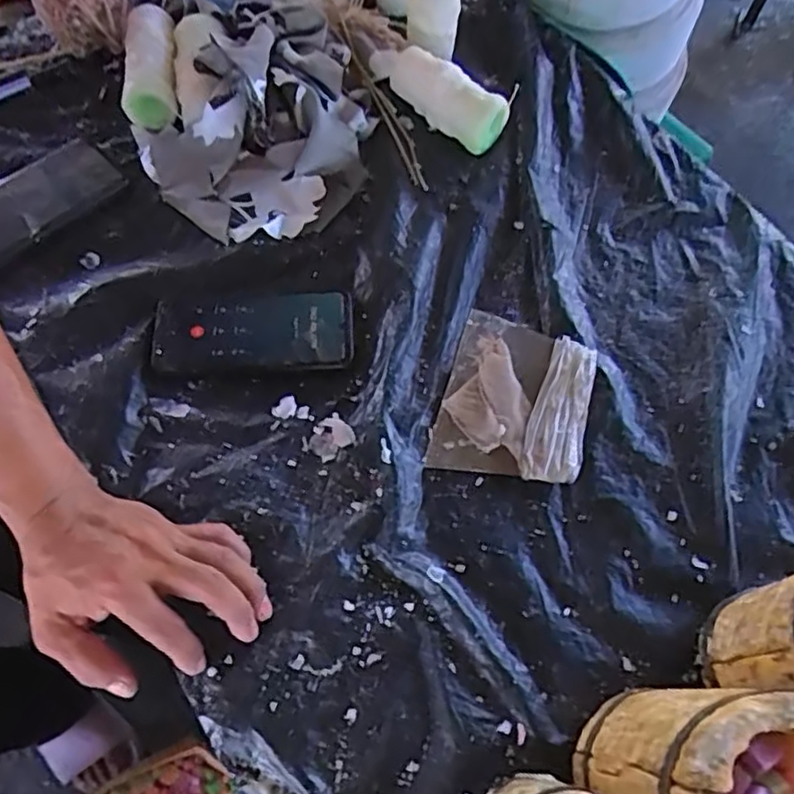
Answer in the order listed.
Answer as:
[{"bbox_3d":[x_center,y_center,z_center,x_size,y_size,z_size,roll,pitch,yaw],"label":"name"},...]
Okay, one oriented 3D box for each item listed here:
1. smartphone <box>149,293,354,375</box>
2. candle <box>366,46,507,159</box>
[{"bbox_3d":[-0.117,-0.053,0.535,0.160,0.011,0.069,-2,65,-3],"label":"smartphone"},{"bbox_3d":[0.036,-0.285,0.618,0.145,0.046,0.042,34,69,13],"label":"candle"}]

